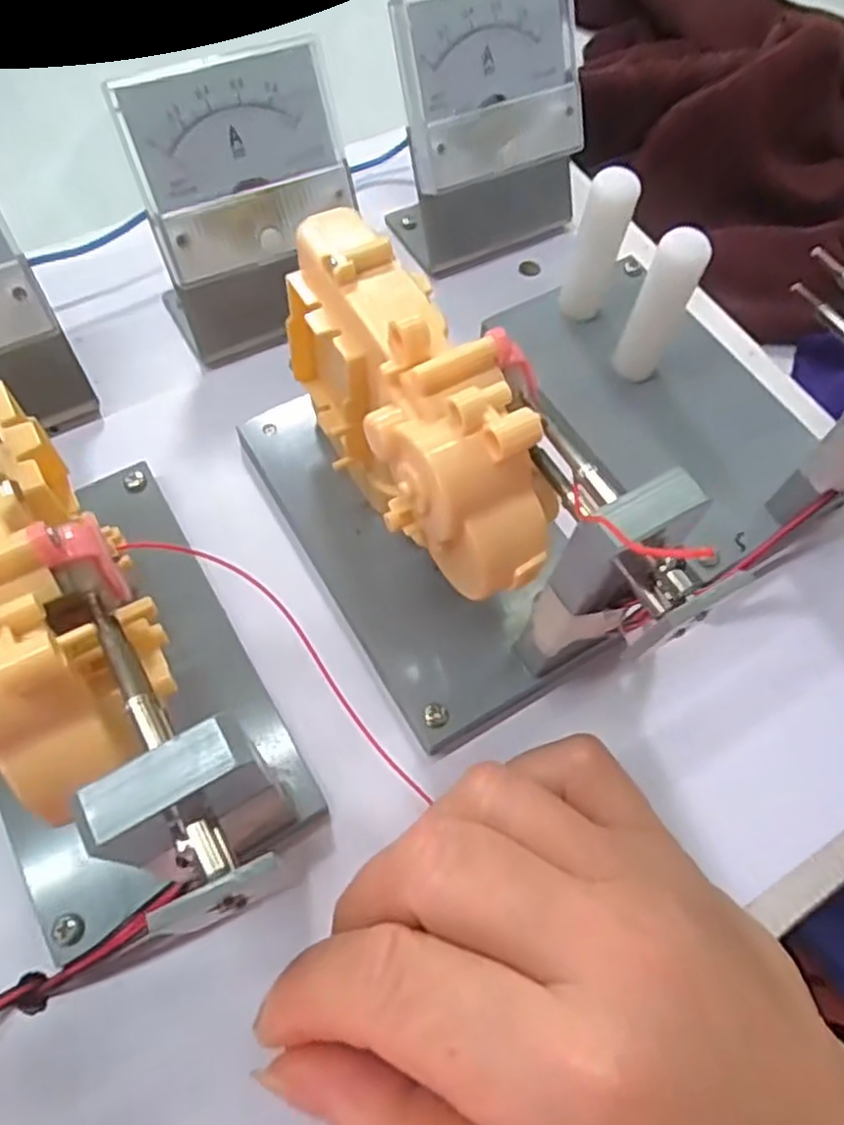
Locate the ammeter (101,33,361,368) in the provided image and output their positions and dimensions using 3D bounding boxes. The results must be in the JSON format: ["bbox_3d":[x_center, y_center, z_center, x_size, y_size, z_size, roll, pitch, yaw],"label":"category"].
[{"bbox_3d":[-0.054,-0.113,0.235,0.066,0.075,0.040,-26,68,-15],"label":"ammeter"}]

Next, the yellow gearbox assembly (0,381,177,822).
[{"bbox_3d":[-0.082,0.001,0.146,0.040,0.034,0.098,-23,67,-14],"label":"yellow gearbox assembly"}]

